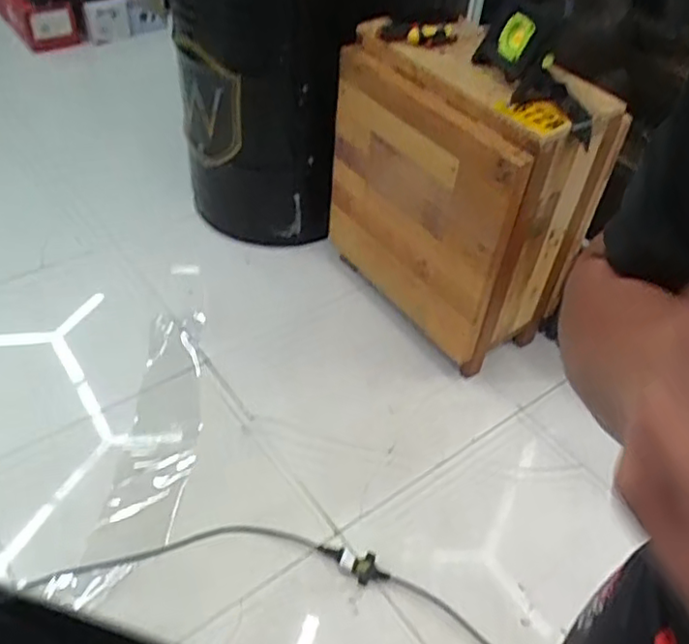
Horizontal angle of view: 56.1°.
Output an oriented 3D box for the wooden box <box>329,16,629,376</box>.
[{"bbox_3d":[0.269,-0.327,1.638,0.378,0.694,0.575,-29,54,-30],"label":"wooden box"}]

